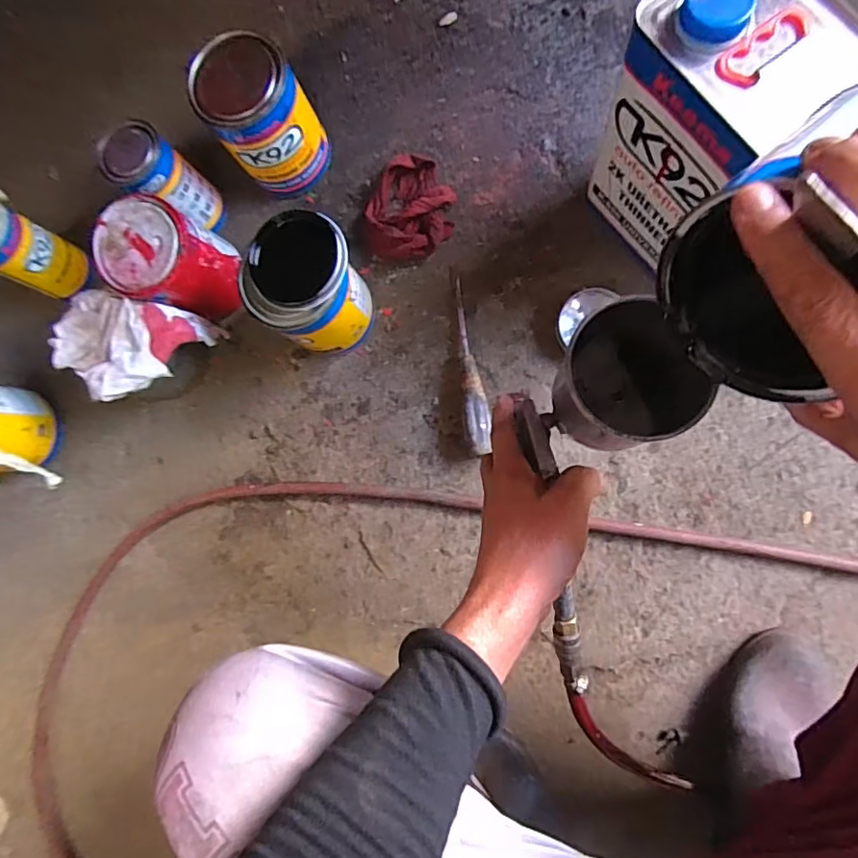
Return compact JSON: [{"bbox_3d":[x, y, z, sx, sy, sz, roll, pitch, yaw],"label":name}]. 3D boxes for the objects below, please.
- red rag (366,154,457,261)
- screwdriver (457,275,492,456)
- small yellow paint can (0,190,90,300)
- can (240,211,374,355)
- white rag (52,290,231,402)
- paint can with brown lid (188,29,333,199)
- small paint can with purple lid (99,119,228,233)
[{"bbox_3d":[-0.019,-0.257,0.635,0.098,0.030,0.115,21,89,10],"label":"red rag"},{"bbox_3d":[0.047,-0.072,0.604,0.024,0.030,0.201,-7,84,8],"label":"screwdriver"},{"bbox_3d":[-0.481,-0.217,0.643,0.074,0.119,0.078,-1,85,9],"label":"small yellow paint can"},{"bbox_3d":[-0.122,-0.145,0.584,0.099,0.149,0.101,-1,85,9],"label":"can"},{"bbox_3d":[-0.321,-0.084,0.592,0.150,0.063,0.111,11,87,9],"label":"white rag"},{"bbox_3d":[-0.181,-0.344,0.612,0.102,0.140,0.102,-1,85,9],"label":"paint can with brown lid"},{"bbox_3d":[-0.291,-0.274,0.614,0.066,0.134,0.066,-1,85,9],"label":"small paint can with purple lid"}]

